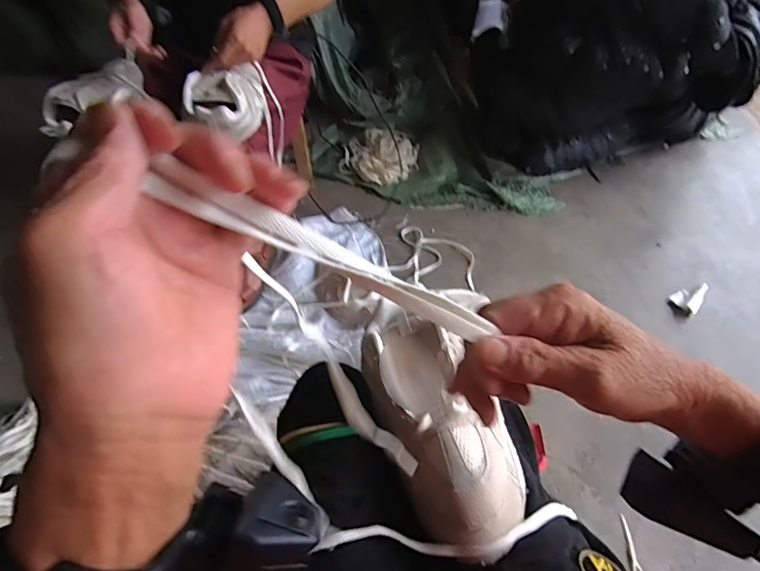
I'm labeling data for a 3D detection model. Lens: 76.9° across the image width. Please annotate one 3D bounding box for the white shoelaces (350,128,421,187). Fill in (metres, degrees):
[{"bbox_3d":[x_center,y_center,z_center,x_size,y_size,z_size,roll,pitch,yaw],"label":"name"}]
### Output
[{"bbox_3d":[0.018,-0.498,1.781,0.244,0.062,0.333,-4,49,-1],"label":"white shoelaces"}]

